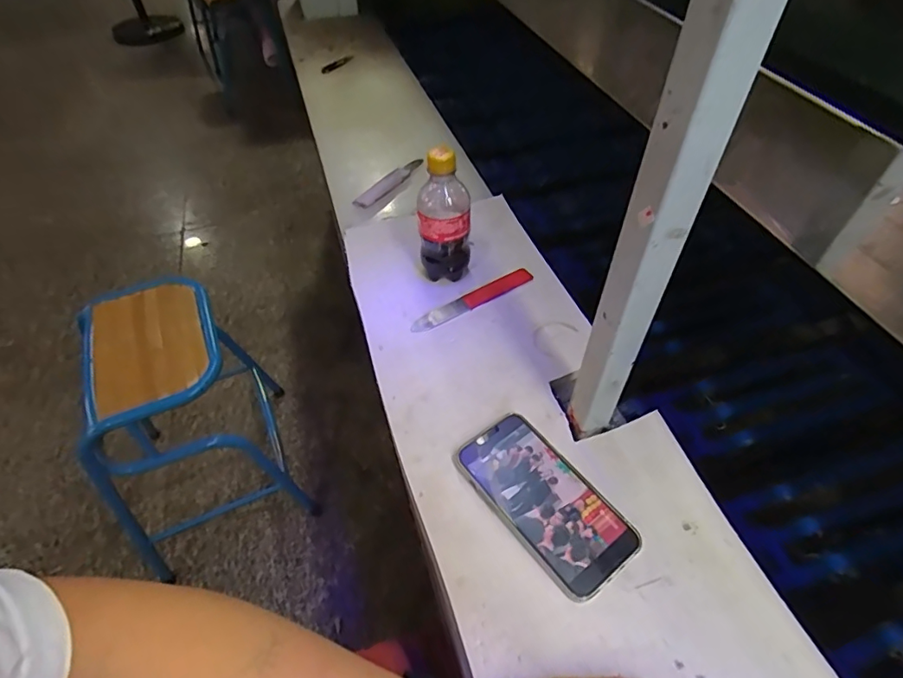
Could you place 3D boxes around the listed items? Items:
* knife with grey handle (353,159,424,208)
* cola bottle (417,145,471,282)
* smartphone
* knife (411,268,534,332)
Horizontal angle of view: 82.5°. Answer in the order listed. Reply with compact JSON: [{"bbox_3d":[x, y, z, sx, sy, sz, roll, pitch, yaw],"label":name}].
[{"bbox_3d":[-0.095,-0.248,0.803,0.028,0.014,0.146,26,55,23],"label":"knife with grey handle"},{"bbox_3d":[-0.008,-0.136,0.597,0.060,0.161,0.054,-1,49,2],"label":"cola bottle"},{"bbox_3d":[0.082,0.140,0.455,0.084,0.014,0.160,-32,55,-23],"label":"smartphone"},{"bbox_3d":[0.027,-0.048,0.624,0.168,0.005,0.024,-26,53,-19],"label":"knife"}]

